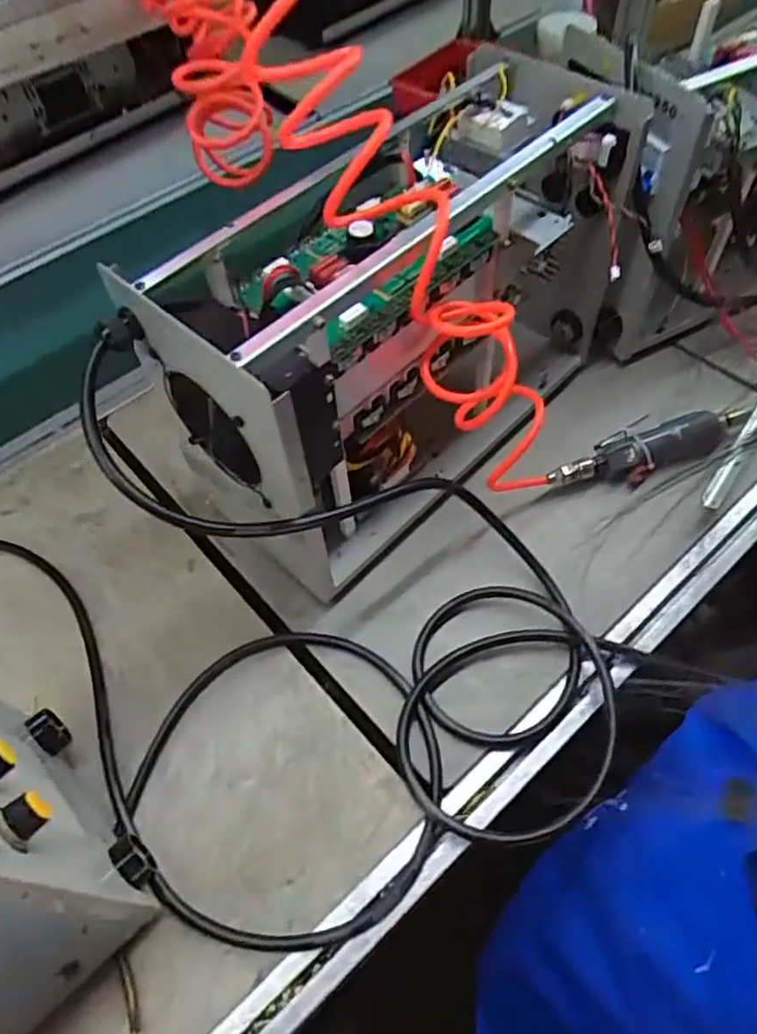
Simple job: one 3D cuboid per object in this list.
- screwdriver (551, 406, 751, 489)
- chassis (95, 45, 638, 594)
[{"bbox_3d":[0.299,-0.073,0.741,0.235,0.040,0.054,-16,57,-8],"label":"screwdriver"},{"bbox_3d":[0.045,-0.181,0.661,0.206,0.320,0.475,36,65,23],"label":"chassis"}]

